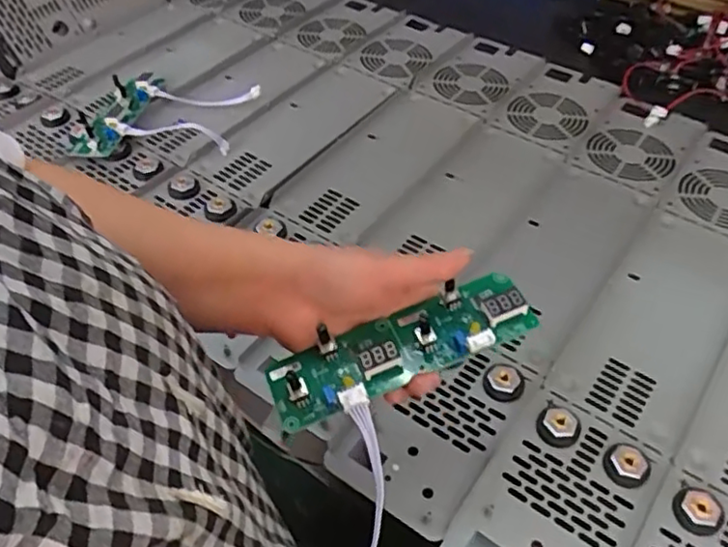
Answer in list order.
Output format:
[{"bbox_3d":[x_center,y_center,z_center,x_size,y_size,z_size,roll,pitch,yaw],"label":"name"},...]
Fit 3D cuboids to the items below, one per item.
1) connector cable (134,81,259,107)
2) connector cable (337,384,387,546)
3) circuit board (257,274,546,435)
[{"bbox_3d":[-0.190,-0.204,0.743,0.148,0.020,0.022,7,48,9],"label":"connector cable"},{"bbox_3d":[-0.003,0.122,0.336,0.032,0.009,0.126,23,58,-29],"label":"connector cable"},{"bbox_3d":[0.020,0.041,0.375,0.153,0.024,0.047,-22,49,-5],"label":"circuit board"}]

